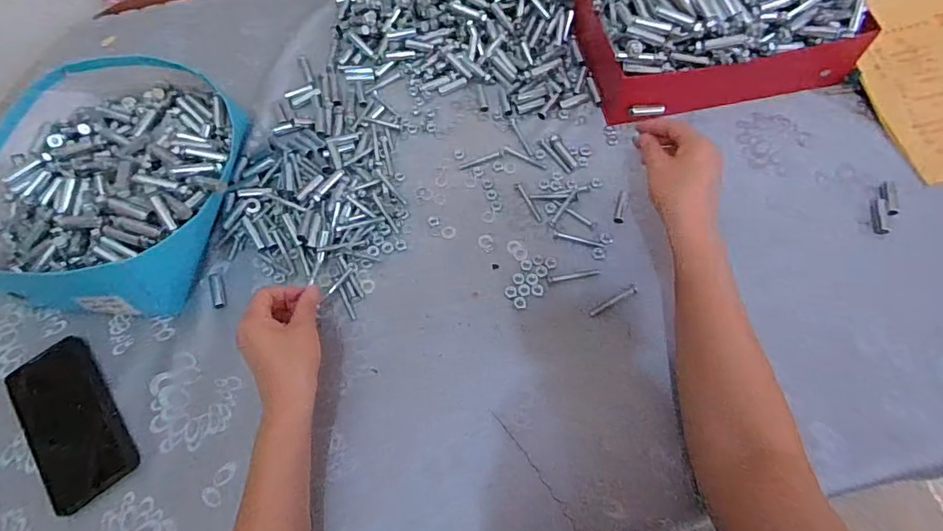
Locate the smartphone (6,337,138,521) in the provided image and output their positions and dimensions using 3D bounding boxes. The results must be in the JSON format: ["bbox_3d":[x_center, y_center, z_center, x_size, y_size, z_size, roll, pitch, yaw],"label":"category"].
[{"bbox_3d":[-0.400,0.152,0.482,0.078,0.012,0.167,-38,69,-13],"label":"smartphone"}]

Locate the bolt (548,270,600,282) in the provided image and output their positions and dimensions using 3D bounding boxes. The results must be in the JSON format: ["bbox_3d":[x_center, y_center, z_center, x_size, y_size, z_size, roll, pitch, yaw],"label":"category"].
[{"bbox_3d":[0.110,0.010,0.516,0.056,0.004,0.008,-7,66,0],"label":"bolt"}]

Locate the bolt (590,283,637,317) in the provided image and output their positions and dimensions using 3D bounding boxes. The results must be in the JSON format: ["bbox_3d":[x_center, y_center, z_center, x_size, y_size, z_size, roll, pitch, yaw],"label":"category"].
[{"bbox_3d":[0.147,0.037,0.500,0.056,0.005,0.011,-32,68,-10],"label":"bolt"}]

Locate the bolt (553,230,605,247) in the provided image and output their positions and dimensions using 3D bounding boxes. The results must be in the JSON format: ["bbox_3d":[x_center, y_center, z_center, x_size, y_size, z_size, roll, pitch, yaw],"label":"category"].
[{"bbox_3d":[0.118,-0.029,0.534,0.056,0.004,0.008,15,68,10],"label":"bolt"}]

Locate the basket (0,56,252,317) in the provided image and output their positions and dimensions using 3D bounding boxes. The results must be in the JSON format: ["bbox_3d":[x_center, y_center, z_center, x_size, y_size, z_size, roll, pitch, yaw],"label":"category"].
[{"bbox_3d":[-0.399,-0.107,0.548,0.280,0.089,0.315,1,66,4],"label":"basket"}]

